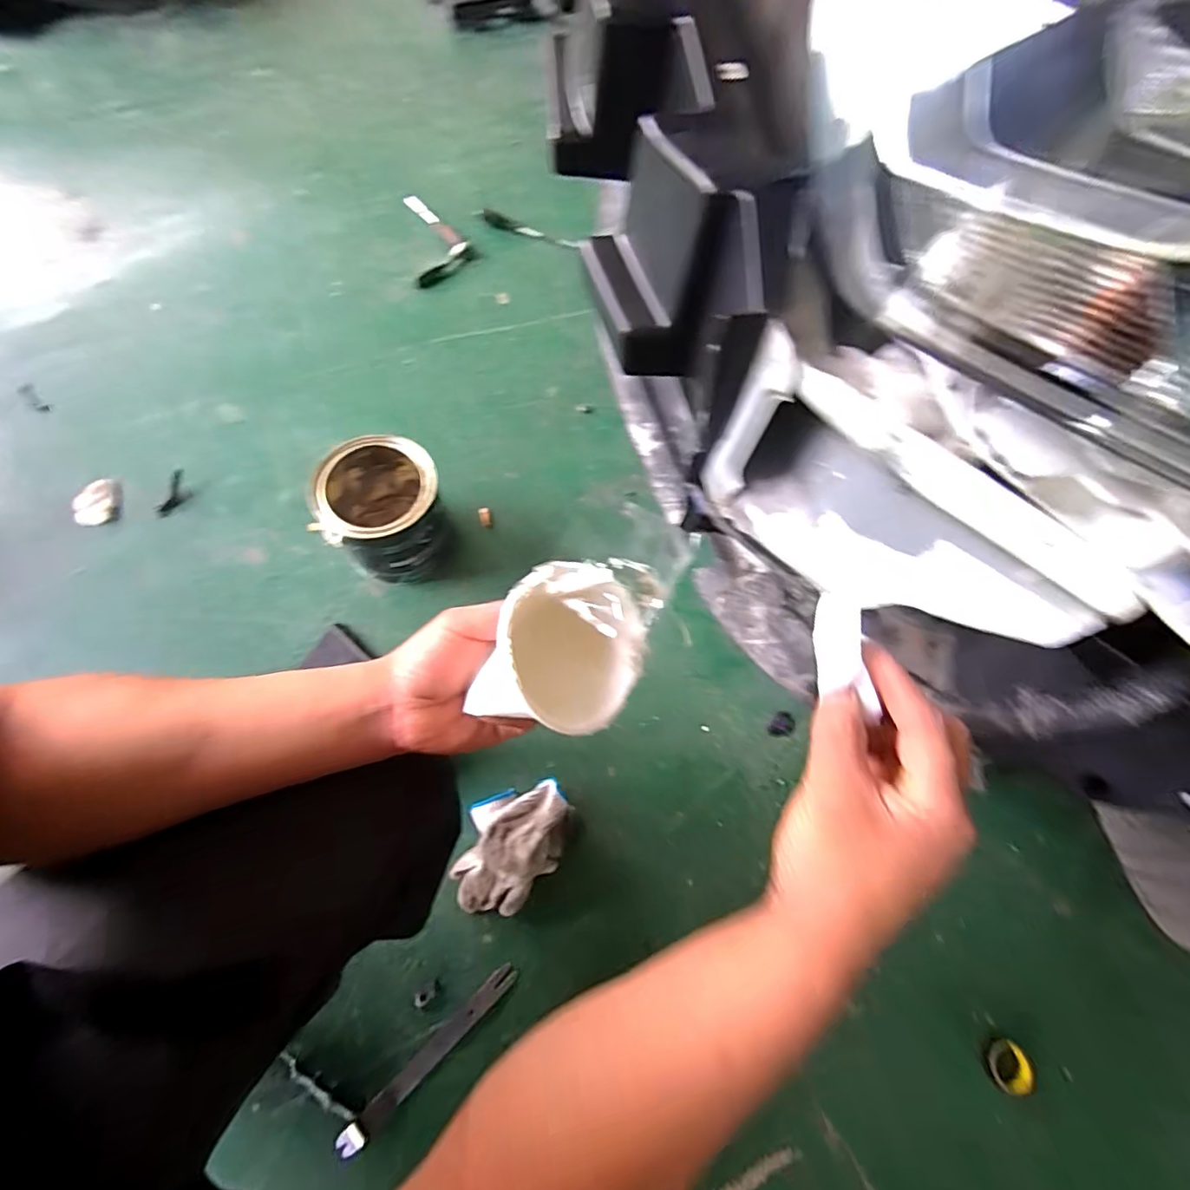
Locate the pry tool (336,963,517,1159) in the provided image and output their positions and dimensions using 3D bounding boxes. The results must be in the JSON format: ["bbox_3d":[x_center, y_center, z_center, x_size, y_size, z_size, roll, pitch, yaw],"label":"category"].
[{"bbox_3d":[-0.181,0.511,0.617,0.226,0.021,0.026,-40,75,-19],"label":"pry tool"}]

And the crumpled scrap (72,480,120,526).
[{"bbox_3d":[-0.774,-0.142,0.872,0.058,0.024,0.074,32,68,9],"label":"crumpled scrap"}]

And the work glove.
[{"bbox_3d":[-0.099,0.306,0.684,0.117,0.070,0.159,13,66,2],"label":"work glove"}]

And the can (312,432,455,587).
[{"bbox_3d":[-0.298,-0.120,0.804,0.158,0.162,0.160,2,67,-4],"label":"can"}]

